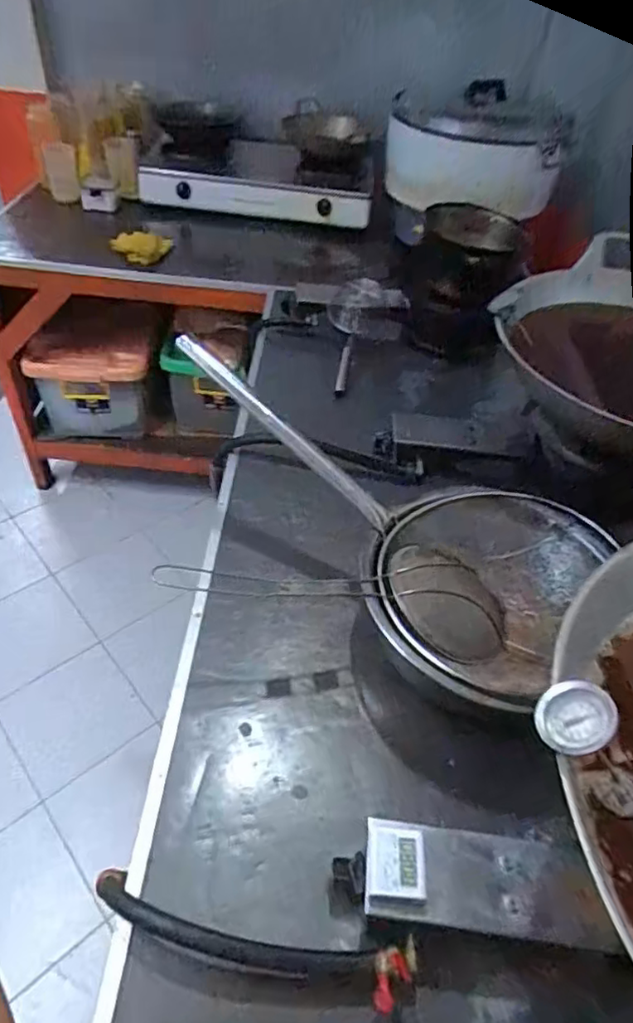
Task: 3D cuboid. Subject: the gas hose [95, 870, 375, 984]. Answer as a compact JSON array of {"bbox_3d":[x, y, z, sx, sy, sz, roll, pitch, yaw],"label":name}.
[{"bbox_3d":[-0.079,0.394,0.550,0.262,0.048,0.040,14,46,7],"label":"gas hose"}]

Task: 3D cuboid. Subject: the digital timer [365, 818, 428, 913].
[{"bbox_3d":[0.073,0.326,0.553,0.051,0.020,0.072,6,45,-1],"label":"digital timer"}]

